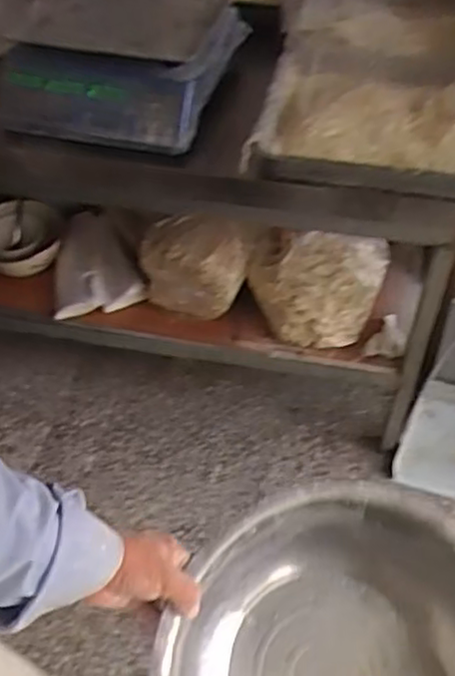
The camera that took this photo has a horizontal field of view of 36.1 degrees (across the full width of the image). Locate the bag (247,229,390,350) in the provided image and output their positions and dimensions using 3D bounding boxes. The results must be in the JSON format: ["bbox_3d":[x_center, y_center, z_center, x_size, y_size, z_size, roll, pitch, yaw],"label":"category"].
[{"bbox_3d":[0.188,-0.091,1.341,0.282,0.205,0.147,-9,50,-4],"label":"bag"}]

